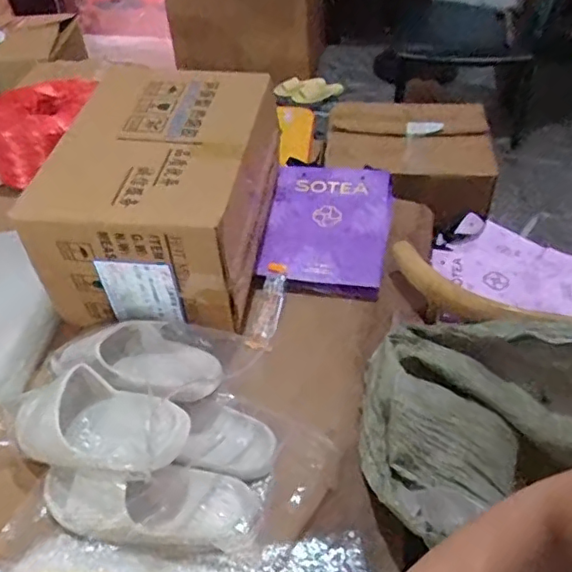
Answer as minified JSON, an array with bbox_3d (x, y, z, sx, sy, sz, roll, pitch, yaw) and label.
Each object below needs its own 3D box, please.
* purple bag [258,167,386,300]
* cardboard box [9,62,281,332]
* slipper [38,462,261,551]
[{"bbox_3d":[0.072,-0.106,1.044,0.199,0.073,0.267,7,46,8],"label":"purple bag"},{"bbox_3d":[-0.184,-0.151,0.936,0.288,0.215,0.371,6,46,8],"label":"cardboard box"},{"bbox_3d":[-0.171,0.262,0.726,0.261,0.069,0.094,5,46,6],"label":"slipper"}]

